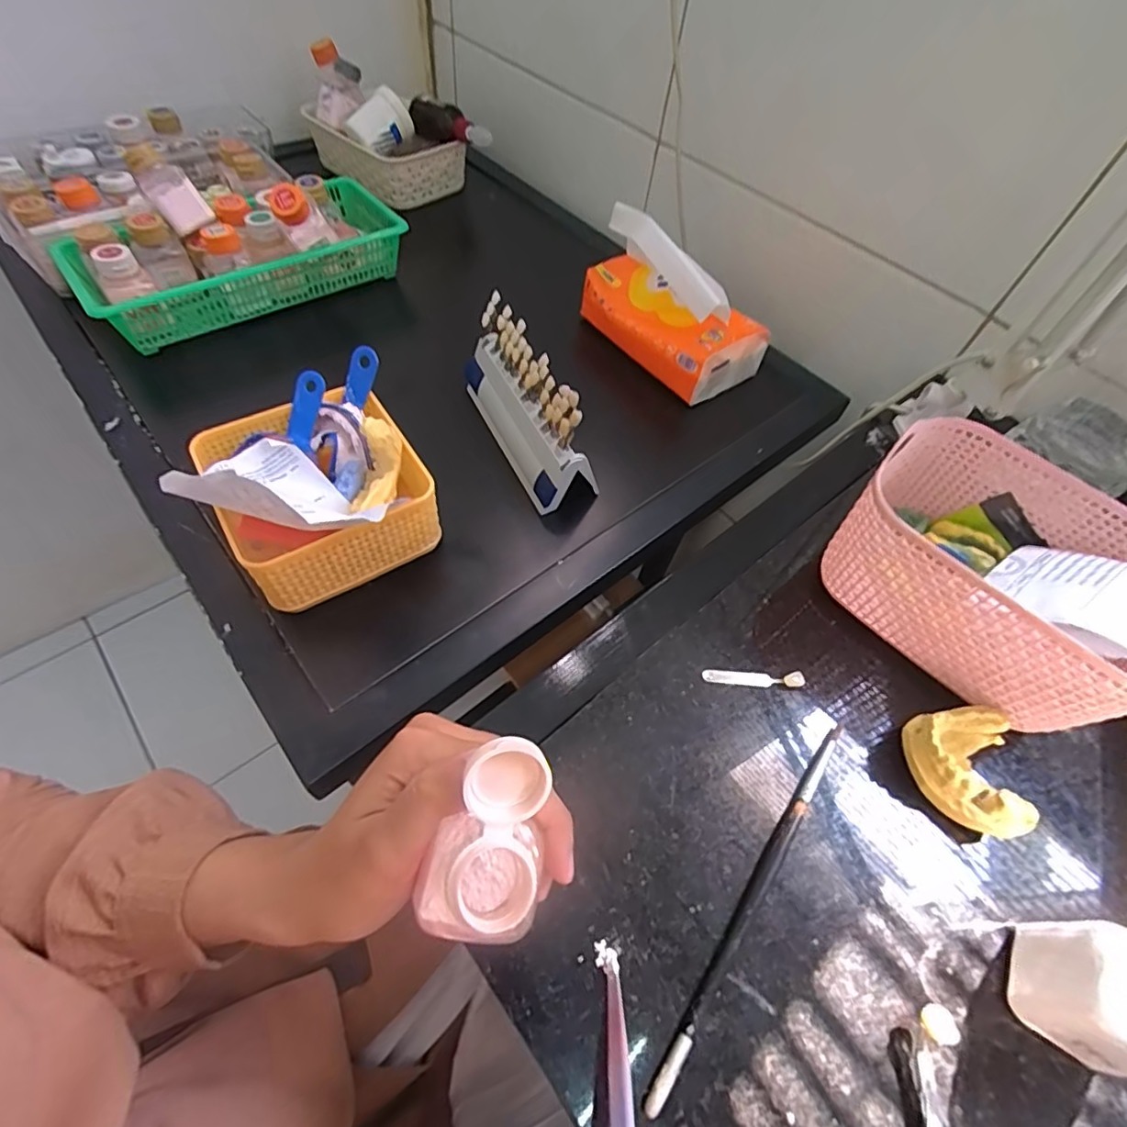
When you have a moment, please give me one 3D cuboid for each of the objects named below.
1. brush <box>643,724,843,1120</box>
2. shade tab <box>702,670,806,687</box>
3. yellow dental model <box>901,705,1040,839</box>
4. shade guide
[{"bbox_3d":[0.091,0.148,0.253,0.008,0.010,0.188,36,60,17],"label":"brush"},{"bbox_3d":[0.109,0.065,0.314,0.058,0.004,0.009,4,56,-4],"label":"shade tab"},{"bbox_3d":[0.207,0.101,0.285,0.053,0.027,0.064,19,57,6],"label":"yellow dental model"},{"bbox_3d":[-0.036,-0.134,0.462,0.051,0.087,0.180,-24,62,-21],"label":"shade guide"}]

